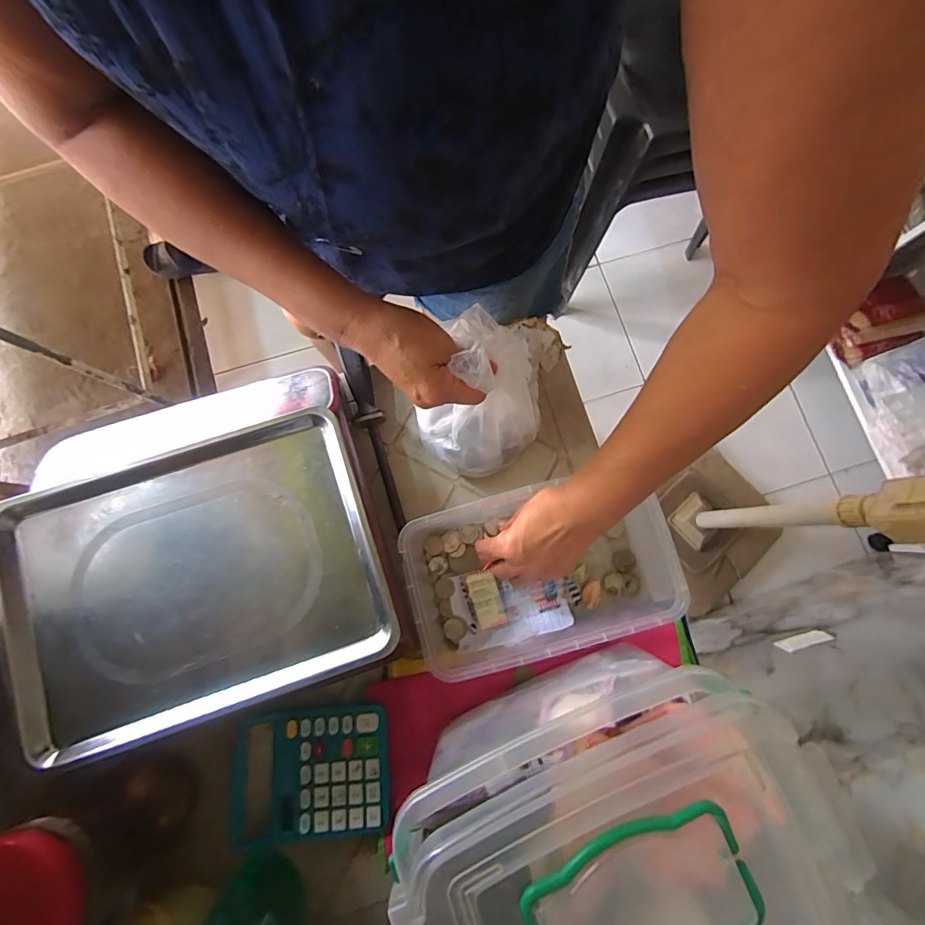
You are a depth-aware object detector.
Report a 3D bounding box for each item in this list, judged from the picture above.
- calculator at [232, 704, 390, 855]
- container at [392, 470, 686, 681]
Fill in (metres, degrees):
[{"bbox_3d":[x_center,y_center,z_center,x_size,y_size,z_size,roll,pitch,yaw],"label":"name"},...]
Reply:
[{"bbox_3d":[-0.150,0.313,0.441,0.146,0.022,0.114,-3,80,-1],"label":"calculator"},{"bbox_3d":[0.075,0.109,0.462,0.254,0.088,0.157,-16,80,-3],"label":"container"}]

